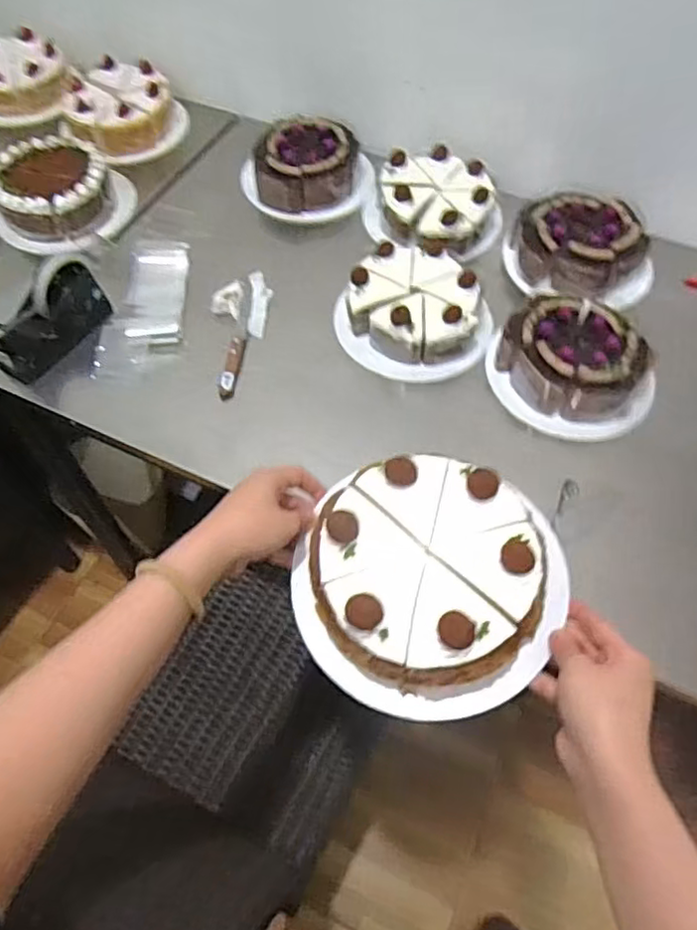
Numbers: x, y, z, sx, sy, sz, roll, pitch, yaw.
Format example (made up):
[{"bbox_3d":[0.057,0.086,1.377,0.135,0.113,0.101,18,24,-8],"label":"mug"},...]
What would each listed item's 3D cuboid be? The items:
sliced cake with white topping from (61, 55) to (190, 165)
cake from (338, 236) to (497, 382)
[{"bbox_3d":[-0.369,-0.579,1.064,0.197,0.091,0.223,-9,51,-11],"label":"sliced cake with white topping"},{"bbox_3d":[0.095,-0.203,0.865,0.183,0.103,0.185,2,50,-2],"label":"cake"}]

